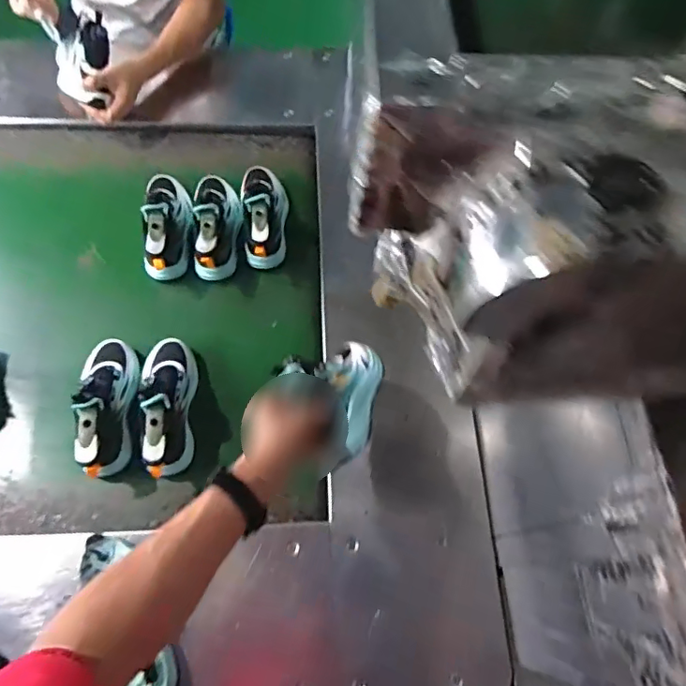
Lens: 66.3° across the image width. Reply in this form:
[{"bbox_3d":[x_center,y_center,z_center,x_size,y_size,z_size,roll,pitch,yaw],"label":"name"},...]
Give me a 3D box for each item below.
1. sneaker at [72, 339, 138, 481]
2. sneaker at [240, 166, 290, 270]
[{"bbox_3d":[-0.359,0.085,0.798,0.072,0.129,0.223,-10,68,-7],"label":"sneaker"},{"bbox_3d":[-0.146,-0.248,0.964,0.083,0.085,0.221,-5,67,-5],"label":"sneaker"}]

